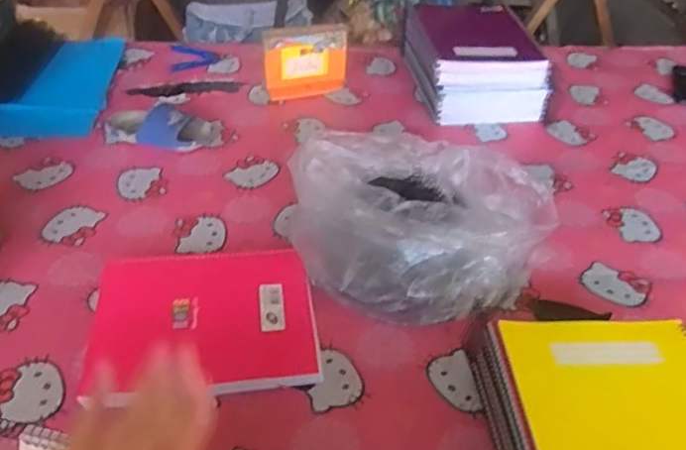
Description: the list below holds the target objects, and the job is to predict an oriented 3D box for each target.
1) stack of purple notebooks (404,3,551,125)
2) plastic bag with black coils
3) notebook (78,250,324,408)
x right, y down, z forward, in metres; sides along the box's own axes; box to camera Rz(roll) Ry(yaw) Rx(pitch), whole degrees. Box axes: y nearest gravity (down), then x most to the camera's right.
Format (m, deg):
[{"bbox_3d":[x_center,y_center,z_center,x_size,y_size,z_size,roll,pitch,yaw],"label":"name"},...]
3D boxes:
[{"bbox_3d":[0.250,-0.312,1.162,0.223,0.130,0.274,-1,42,-6],"label":"stack of purple notebooks"},{"bbox_3d":[0.102,-0.002,0.766,0.313,0.162,0.222,-4,42,-9],"label":"plastic bag with black coils"},{"bbox_3d":[-0.157,0.104,0.707,0.249,0.018,0.208,-1,42,-7],"label":"notebook"}]

